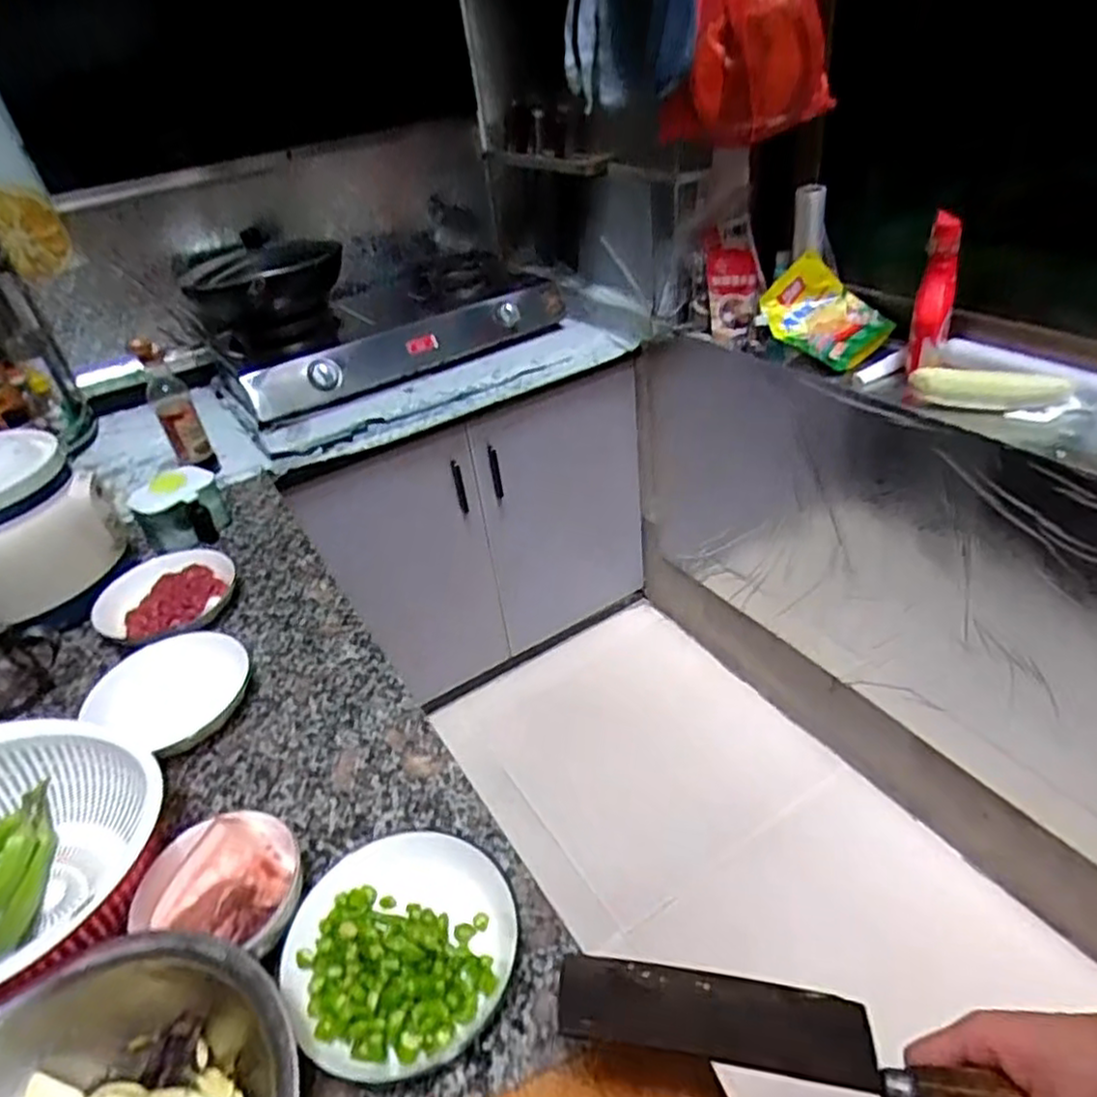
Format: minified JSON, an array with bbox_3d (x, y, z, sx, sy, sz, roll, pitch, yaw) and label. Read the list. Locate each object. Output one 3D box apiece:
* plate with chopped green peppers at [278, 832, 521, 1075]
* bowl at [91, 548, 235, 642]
[{"bbox_3d":[-0.111,0.298,0.538,0.166,0.038,0.157,-5,36,4],"label":"plate with chopped green peppers"},{"bbox_3d":[-0.488,0.057,0.917,0.136,0.041,0.159,2,37,14],"label":"bowl"}]

